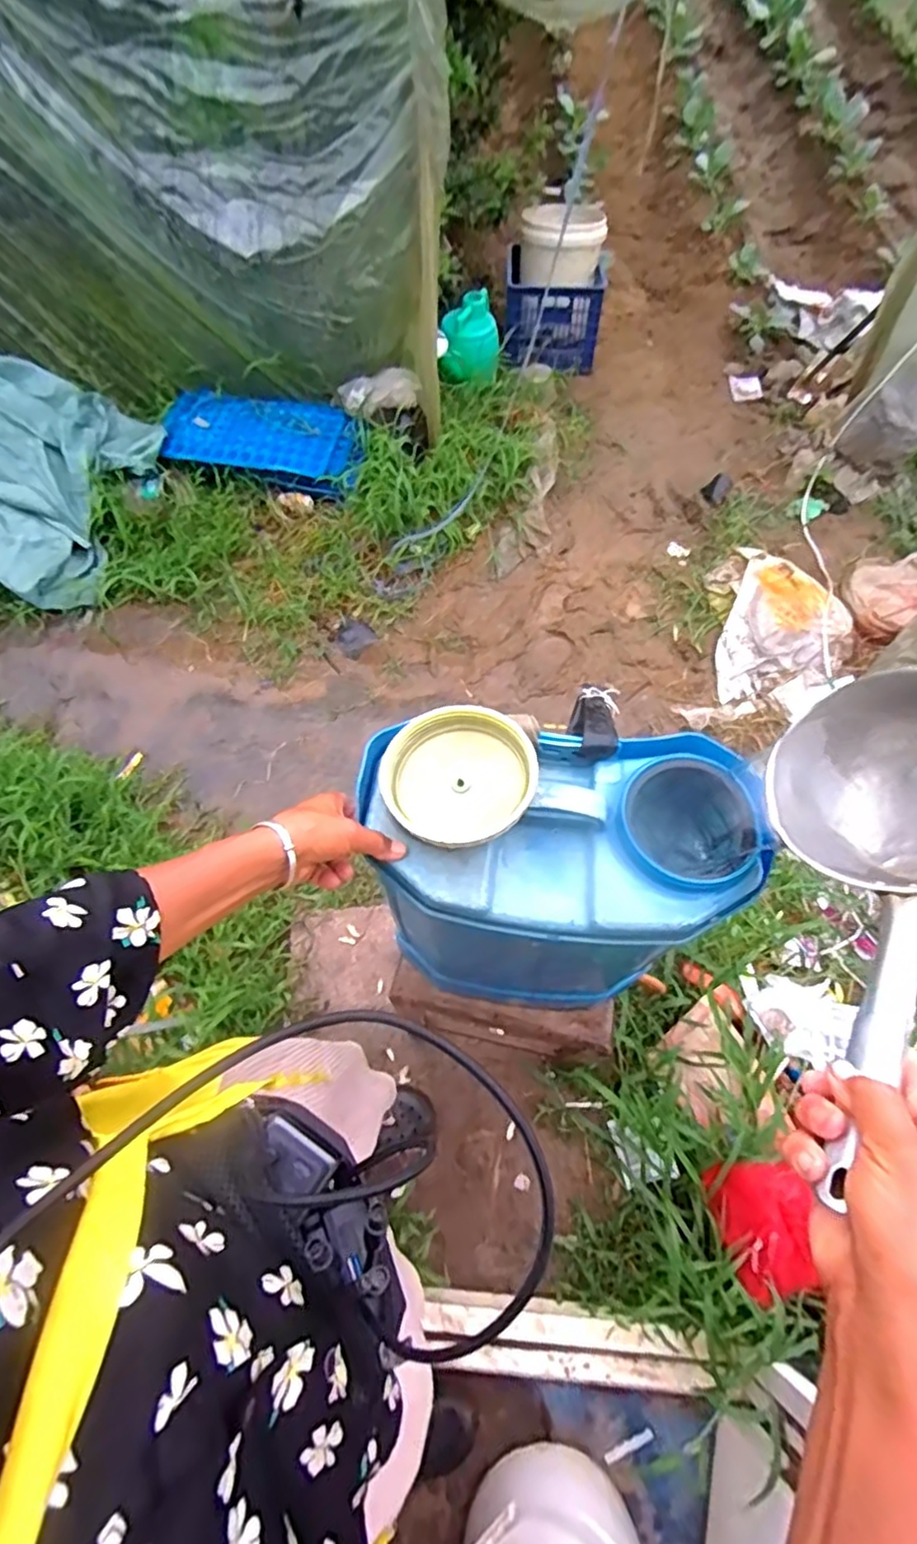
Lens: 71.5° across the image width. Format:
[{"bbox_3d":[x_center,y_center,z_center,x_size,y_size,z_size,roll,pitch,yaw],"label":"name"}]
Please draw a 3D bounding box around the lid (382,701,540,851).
[{"bbox_3d":[-0.002,0.003,0.607,0.141,0.034,0.142,-3,61,5],"label":"lid"}]

